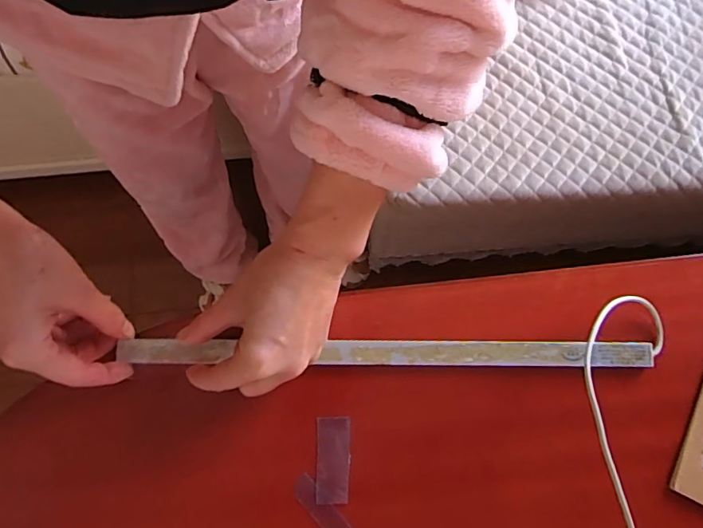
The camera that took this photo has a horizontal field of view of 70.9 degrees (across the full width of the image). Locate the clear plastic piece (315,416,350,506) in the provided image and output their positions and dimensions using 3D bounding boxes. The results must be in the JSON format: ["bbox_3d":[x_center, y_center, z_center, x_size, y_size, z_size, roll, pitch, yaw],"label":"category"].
[{"bbox_3d":[-0.013,0.137,0.346,0.024,0.004,0.057,0,76,-1],"label":"clear plastic piece"}]

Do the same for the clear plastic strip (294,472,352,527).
[{"bbox_3d":[-0.018,0.170,0.338,0.016,0.004,0.056,-43,80,-10],"label":"clear plastic strip"}]

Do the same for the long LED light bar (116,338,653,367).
[{"bbox_3d":[0.025,0.064,0.360,0.382,0.006,0.018,0,77,-1],"label":"long LED light bar"}]

